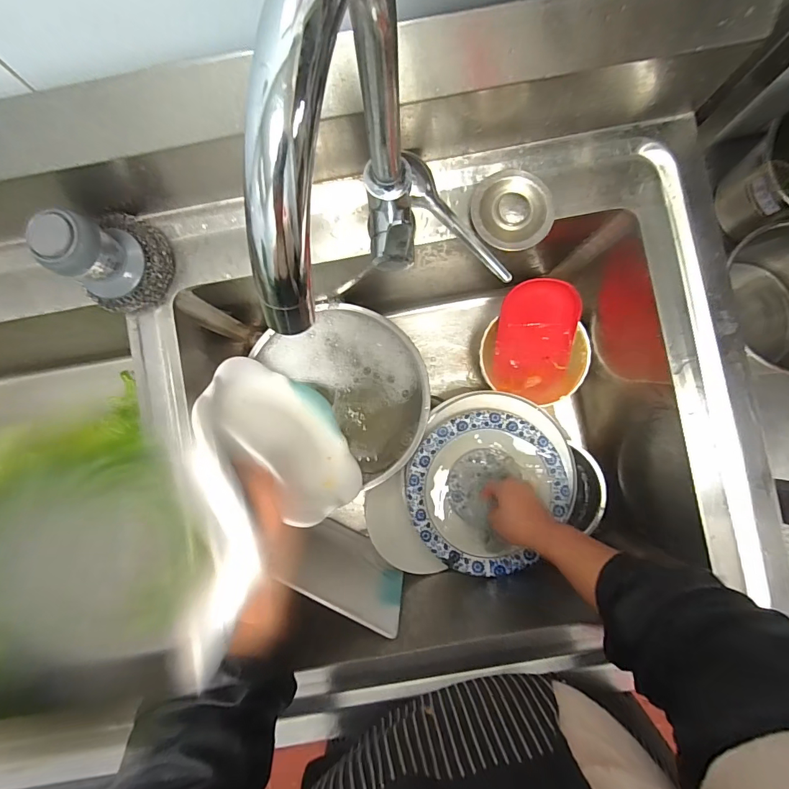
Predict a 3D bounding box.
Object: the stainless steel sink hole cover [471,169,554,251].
[{"bbox_3d":[0.120,-0.186,0.423,0.080,0.017,0.077,-5,86,1],"label":"stainless steel sink hole cover"}]

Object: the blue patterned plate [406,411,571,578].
[{"bbox_3d":[0.127,0.129,0.575,0.209,0.033,0.209,0,86,2],"label":"blue patterned plate"}]

